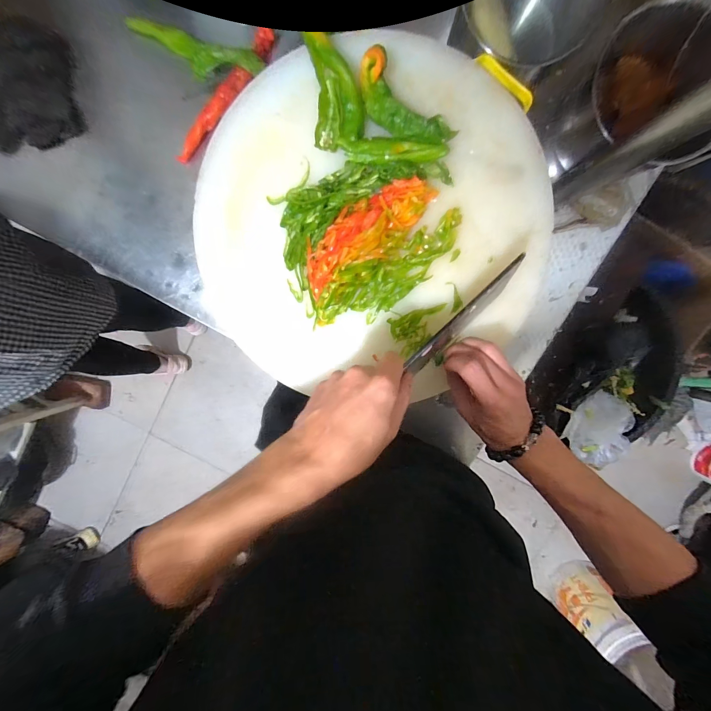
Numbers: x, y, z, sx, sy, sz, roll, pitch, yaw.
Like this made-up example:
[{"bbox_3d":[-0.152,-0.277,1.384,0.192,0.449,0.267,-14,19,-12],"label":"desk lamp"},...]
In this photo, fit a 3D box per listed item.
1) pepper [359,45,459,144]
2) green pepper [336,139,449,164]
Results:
[{"bbox_3d":[0.047,-0.263,0.325,0.118,0.019,0.050,42,97,-4],"label":"pepper"},{"bbox_3d":[0.041,-0.224,0.336,0.113,0.017,0.023,2,98,1],"label":"green pepper"}]

